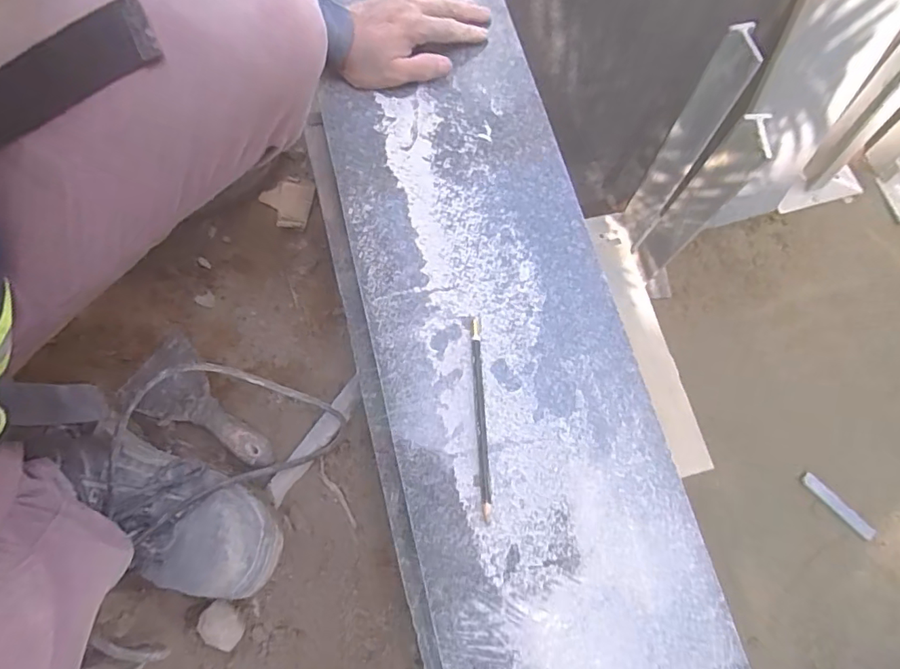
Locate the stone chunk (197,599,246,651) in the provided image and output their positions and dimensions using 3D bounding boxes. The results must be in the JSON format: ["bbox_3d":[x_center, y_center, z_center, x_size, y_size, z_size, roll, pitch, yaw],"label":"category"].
[{"bbox_3d":[-0.225,0.288,0.493,0.037,0.021,0.044,-39,77,-9],"label":"stone chunk"}]

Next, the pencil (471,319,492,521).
[{"bbox_3d":[0.025,0.064,0.408,0.008,0.006,0.162,-3,73,1],"label":"pencil"}]

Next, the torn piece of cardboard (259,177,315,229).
[{"bbox_3d":[-0.215,-0.172,0.651,0.076,0.019,0.067,13,75,5],"label":"torn piece of cardboard"}]

